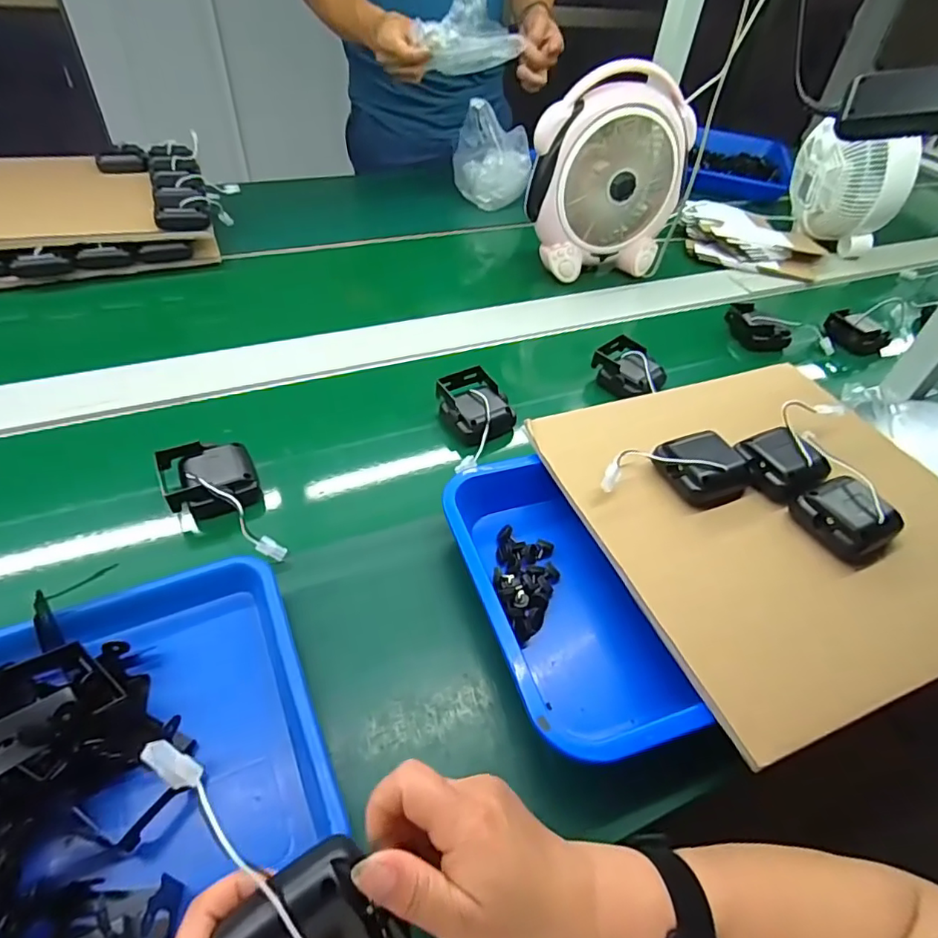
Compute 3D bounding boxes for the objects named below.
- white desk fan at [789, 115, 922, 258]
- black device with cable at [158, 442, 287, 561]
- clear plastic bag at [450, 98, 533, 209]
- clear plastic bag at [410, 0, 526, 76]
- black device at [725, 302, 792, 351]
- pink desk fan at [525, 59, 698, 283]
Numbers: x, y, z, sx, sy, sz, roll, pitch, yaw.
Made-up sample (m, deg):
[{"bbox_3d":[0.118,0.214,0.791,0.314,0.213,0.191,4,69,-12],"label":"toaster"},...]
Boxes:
[{"bbox_3d":[0.678,-0.507,0.990,0.143,0.175,0.159,6,45,0],"label":"white desk fan"},{"bbox_3d":[-0.230,0.029,0.506,0.083,0.056,0.156,-17,49,-22],"label":"black device with cable"},{"bbox_3d":[0.047,-0.591,1.025,0.132,0.158,0.102,-8,47,-13],"label":"clear plastic bag"},{"bbox_3d":[0.012,-0.688,0.859,0.168,0.121,0.060,-15,49,-20],"label":"clear plastic bag"},{"bbox_3d":[0.414,-0.201,0.791,0.094,0.041,0.044,43,55,16],"label":"black device"},{"bbox_3d":[0.214,-0.421,0.814,0.242,0.255,0.105,-17,49,-21],"label":"pink desk fan"}]

